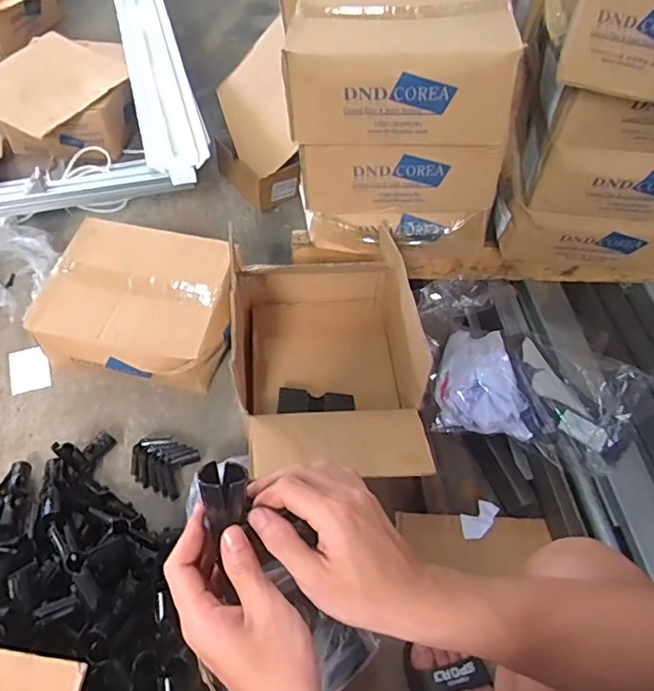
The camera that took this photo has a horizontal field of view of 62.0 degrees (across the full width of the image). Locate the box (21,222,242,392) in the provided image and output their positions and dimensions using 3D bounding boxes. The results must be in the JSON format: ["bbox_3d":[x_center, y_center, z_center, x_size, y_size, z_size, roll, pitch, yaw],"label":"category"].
[{"bbox_3d":[-0.345,-0.068,1.040,0.340,0.153,0.280,9,54,2],"label":"box"}]

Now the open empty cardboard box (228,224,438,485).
[{"bbox_3d":[0.000,0.010,0.918,0.291,0.230,0.461,1,54,-4],"label":"open empty cardboard box"}]

